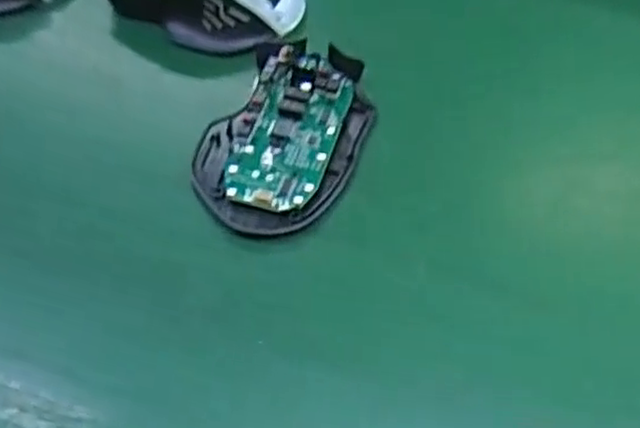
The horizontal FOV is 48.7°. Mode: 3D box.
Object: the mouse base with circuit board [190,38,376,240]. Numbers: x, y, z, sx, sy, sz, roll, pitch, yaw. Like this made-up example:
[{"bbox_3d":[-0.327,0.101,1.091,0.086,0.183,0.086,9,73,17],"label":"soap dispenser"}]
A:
[{"bbox_3d":[-0.017,-0.041,0.347,0.074,0.021,0.113,13,55,9],"label":"mouse base with circuit board"}]

